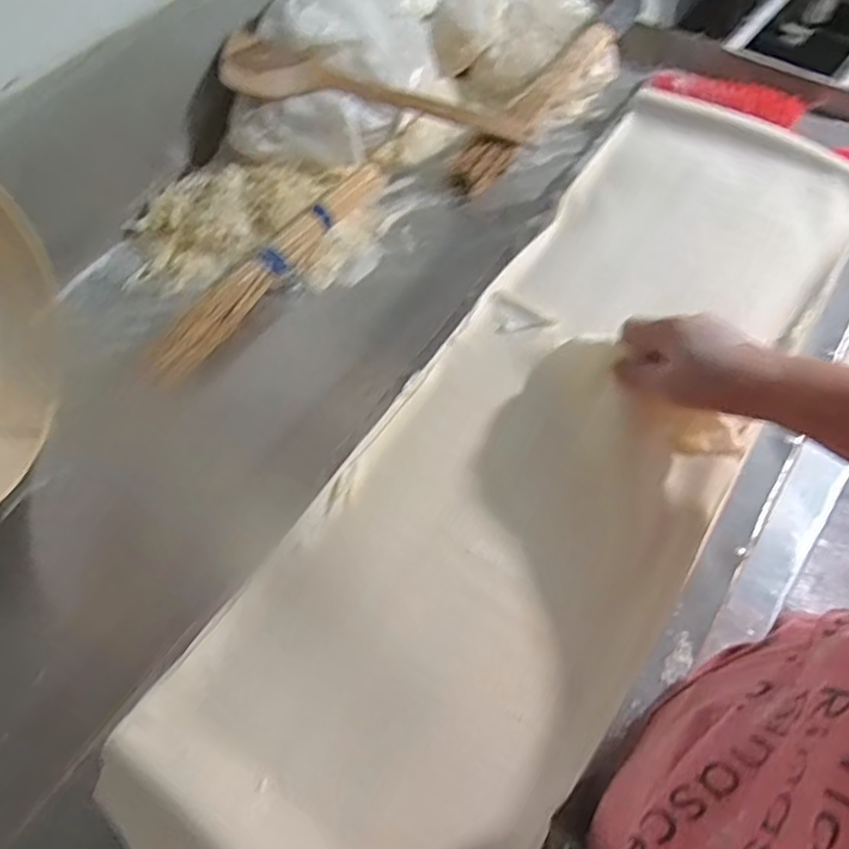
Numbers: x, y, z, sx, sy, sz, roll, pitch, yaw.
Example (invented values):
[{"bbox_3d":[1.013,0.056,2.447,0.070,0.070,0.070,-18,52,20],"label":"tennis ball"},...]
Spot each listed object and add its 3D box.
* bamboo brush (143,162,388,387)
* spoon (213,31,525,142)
[{"bbox_3d":[-0.164,-0.169,0.712,0.034,0.053,0.344,32,66,18],"label":"bamboo brush"},{"bbox_3d":[-0.053,-0.390,0.768,0.357,0.034,0.060,10,60,-10],"label":"spoon"}]

